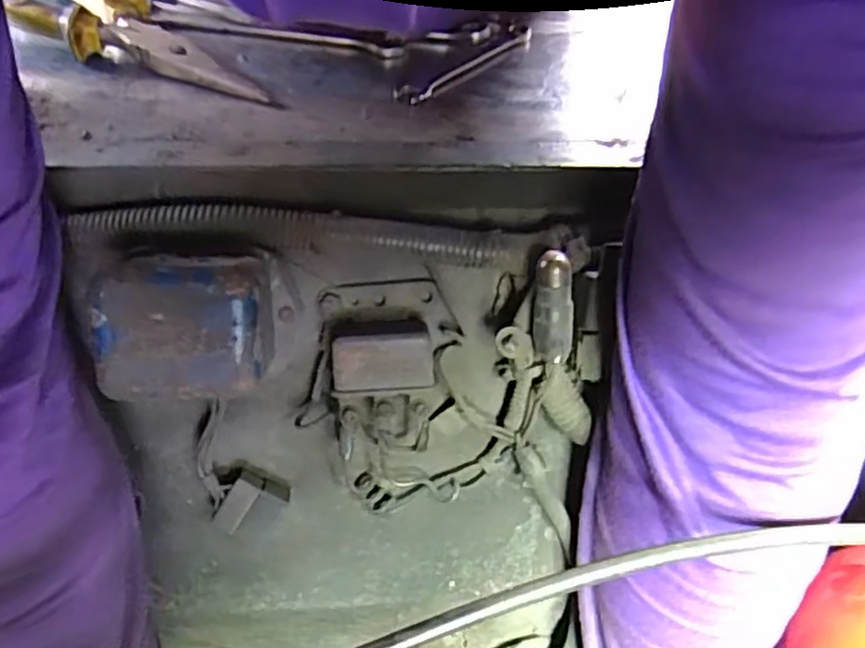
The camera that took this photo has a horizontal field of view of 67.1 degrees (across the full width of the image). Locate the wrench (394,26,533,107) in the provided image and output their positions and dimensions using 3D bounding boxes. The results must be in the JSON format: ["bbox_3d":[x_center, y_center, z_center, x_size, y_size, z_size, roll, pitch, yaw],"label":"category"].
[{"bbox_3d":[0.020,-0.149,0.378,0.107,0.010,0.013,-36,60,-29],"label":"wrench"}]

